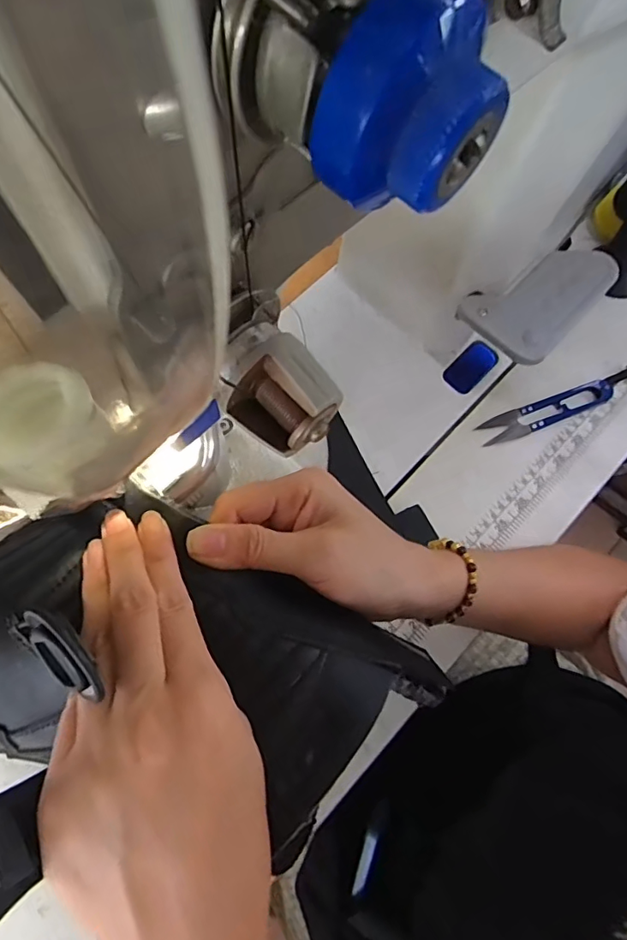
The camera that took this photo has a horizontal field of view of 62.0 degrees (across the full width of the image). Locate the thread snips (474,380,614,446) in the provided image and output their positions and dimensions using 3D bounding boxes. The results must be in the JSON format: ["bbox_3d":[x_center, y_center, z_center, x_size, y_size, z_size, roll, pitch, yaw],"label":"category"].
[{"bbox_3d":[0.200,-0.050,0.448,0.120,0.015,0.024,-21,69,-5],"label":"thread snips"}]

